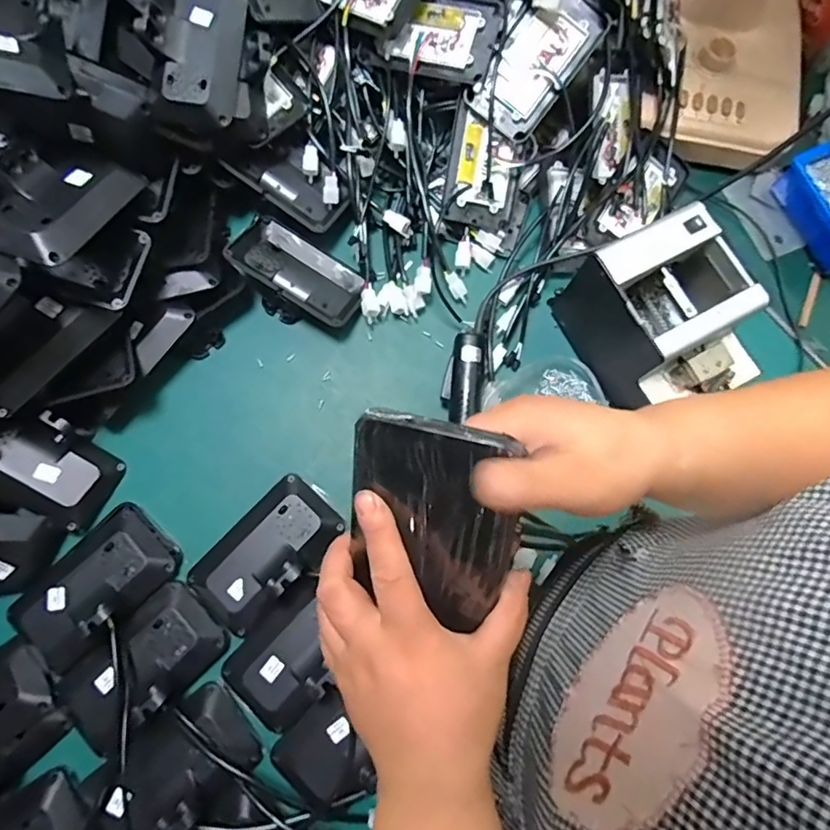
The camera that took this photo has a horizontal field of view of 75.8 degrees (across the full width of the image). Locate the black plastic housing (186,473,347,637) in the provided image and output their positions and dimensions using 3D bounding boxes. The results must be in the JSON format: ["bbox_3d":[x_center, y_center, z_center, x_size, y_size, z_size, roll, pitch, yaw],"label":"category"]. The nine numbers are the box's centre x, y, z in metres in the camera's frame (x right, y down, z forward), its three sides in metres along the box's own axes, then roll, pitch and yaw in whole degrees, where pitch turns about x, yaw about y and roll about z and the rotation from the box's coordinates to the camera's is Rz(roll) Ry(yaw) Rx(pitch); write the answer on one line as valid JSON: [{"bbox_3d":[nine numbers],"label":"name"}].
[{"bbox_3d":[-0.156,0.143,0.556,0.091,0.050,0.157,42,81,7],"label":"black plastic housing"}]

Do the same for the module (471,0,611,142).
[{"bbox_3d":[0.140,-0.395,0.602,0.085,0.026,0.154,32,105,-7],"label":"module"}]

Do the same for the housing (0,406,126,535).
[{"bbox_3d":[-0.371,0.057,0.555,0.112,0.034,0.091,39,75,-23],"label":"housing"}]

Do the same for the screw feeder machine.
[{"bbox_3d":[0.254,-0.104,0.564,0.128,0.136,0.170,-26,80,-6],"label":"screw feeder machine"}]

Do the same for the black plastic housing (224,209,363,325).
[{"bbox_3d":[-0.141,-0.163,0.621,0.164,0.042,0.098,30,80,5],"label":"black plastic housing"}]

